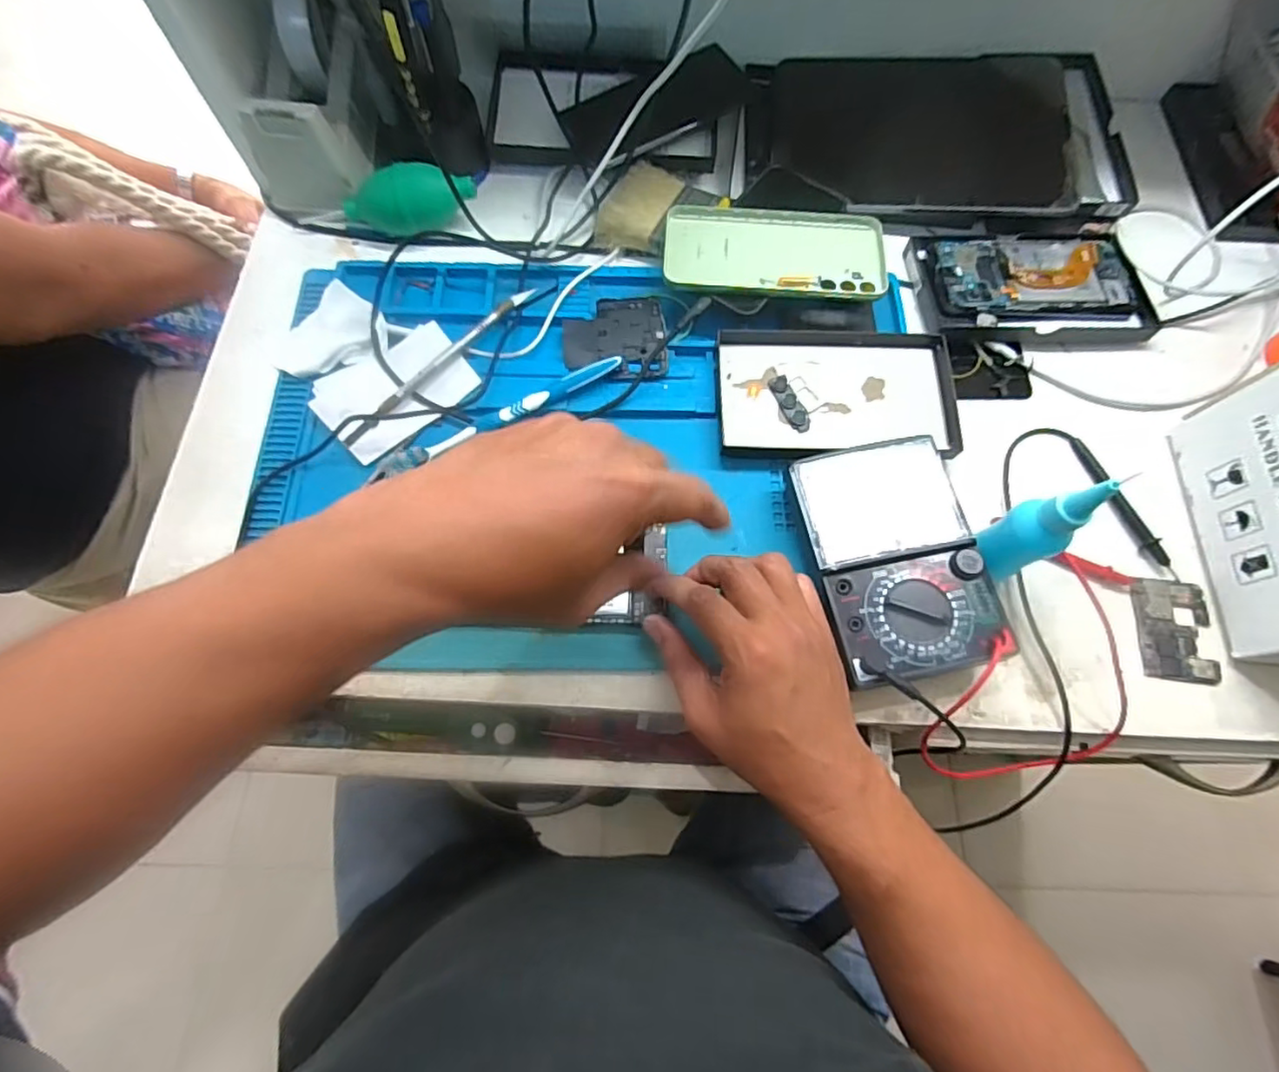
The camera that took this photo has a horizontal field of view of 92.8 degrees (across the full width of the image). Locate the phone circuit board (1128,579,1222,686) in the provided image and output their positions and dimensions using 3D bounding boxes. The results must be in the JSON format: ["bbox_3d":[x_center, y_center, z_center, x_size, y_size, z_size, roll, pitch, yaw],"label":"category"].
[{"bbox_3d":[0.355,0.062,0.403,0.048,0.010,0.066,6,70,0],"label":"phone circuit board"}]

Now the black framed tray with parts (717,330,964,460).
[{"bbox_3d":[0.144,-0.109,0.452,0.172,0.015,0.106,-1,70,-2],"label":"black framed tray with parts"}]

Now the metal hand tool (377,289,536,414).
[{"bbox_3d":[-0.135,-0.141,0.456,0.013,0.008,0.147,40,74,12],"label":"metal hand tool"}]

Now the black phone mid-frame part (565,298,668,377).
[{"bbox_3d":[-0.019,-0.154,0.463,0.076,0.008,0.077,-1,70,-2],"label":"black phone mid-frame part"}]

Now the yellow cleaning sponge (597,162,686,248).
[{"bbox_3d":[0.001,-0.275,0.503,0.050,0.014,0.087,20,71,5],"label":"yellow cleaning sponge"}]

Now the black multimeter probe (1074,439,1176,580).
[{"bbox_3d":[0.342,-0.021,0.432,0.011,0.011,0.115,-20,72,-9],"label":"black multimeter probe"}]

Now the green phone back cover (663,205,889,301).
[{"bbox_3d":[0.104,-0.219,0.468,0.165,0.006,0.080,4,71,1],"label":"green phone back cover"}]

